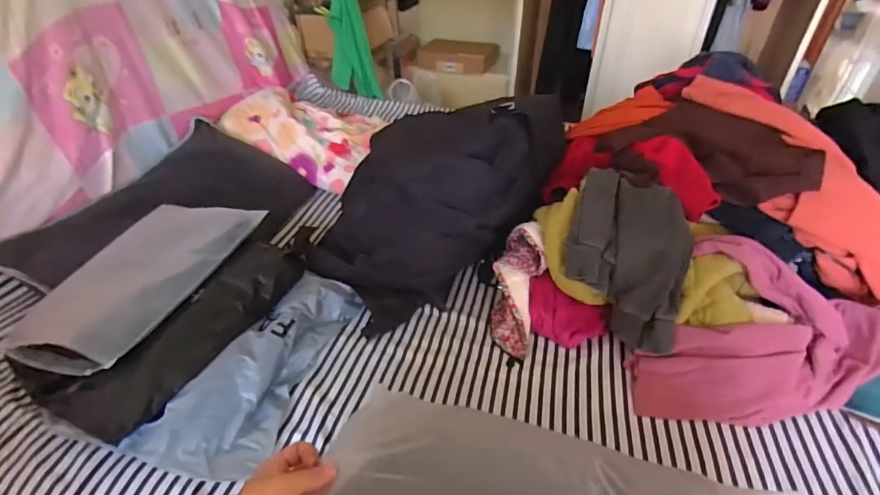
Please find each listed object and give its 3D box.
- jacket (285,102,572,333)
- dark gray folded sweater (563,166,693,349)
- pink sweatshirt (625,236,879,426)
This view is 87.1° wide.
[{"bbox_3d":[-0.013,-0.122,0.979,0.372,0.297,0.537,19,41,22],"label":"jacket"},{"bbox_3d":[0.331,0.020,0.849,0.192,0.202,0.272,11,39,13],"label":"dark gray folded sweater"},{"bbox_3d":[0.560,0.141,0.741,0.461,0.207,0.209,3,37,5],"label":"pink sweatshirt"}]

